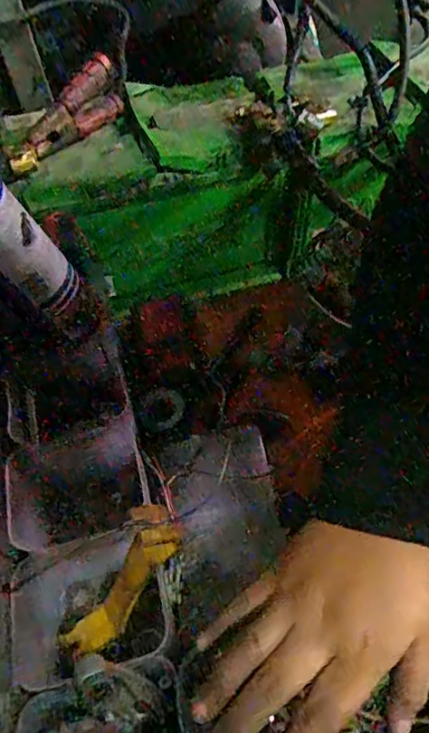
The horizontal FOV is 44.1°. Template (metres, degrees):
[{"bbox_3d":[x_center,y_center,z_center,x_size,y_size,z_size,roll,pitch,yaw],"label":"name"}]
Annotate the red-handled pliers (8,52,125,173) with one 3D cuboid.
[{"bbox_3d":[-0.152,-0.250,0.527,0.025,0.067,0.153,31,65,19],"label":"red-handled pliers"}]

